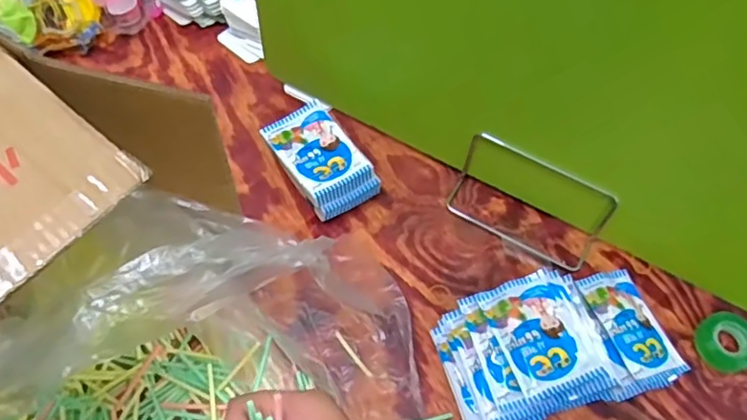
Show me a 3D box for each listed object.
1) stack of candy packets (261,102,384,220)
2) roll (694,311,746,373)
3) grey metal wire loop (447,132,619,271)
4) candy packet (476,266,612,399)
[{"bbox_3d":[-0.055,-0.046,0.632,0.076,0.049,0.118,-30,65,-19],"label":"stack of candy packets"},{"bbox_3d":[0.322,0.118,0.561,0.057,0.015,0.052,1,59,-2],"label":"roll"},{"bbox_3d":[0.149,-0.007,0.597,0.148,0.082,0.055,27,61,13],"label":"grey metal wire loop"},{"bbox_3d":[0.145,0.104,0.536,0.079,0.025,0.098,-17,57,-10],"label":"candy packet"}]

